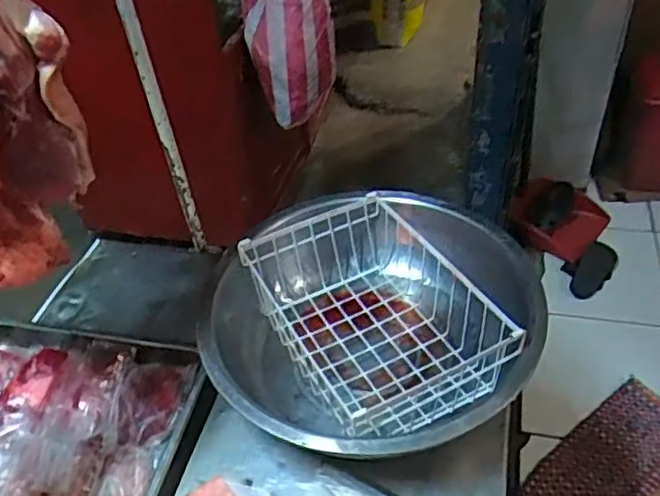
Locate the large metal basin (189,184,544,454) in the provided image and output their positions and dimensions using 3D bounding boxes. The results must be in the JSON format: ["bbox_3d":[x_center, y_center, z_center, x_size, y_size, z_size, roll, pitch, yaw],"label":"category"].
[{"bbox_3d":[0.059,0.108,0.889,0.442,0.140,0.415,-3,43,2],"label":"large metal basin"}]

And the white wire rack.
[{"bbox_3d":[0.069,0.095,0.903,0.278,0.129,0.346,-21,45,-16],"label":"white wire rack"}]

